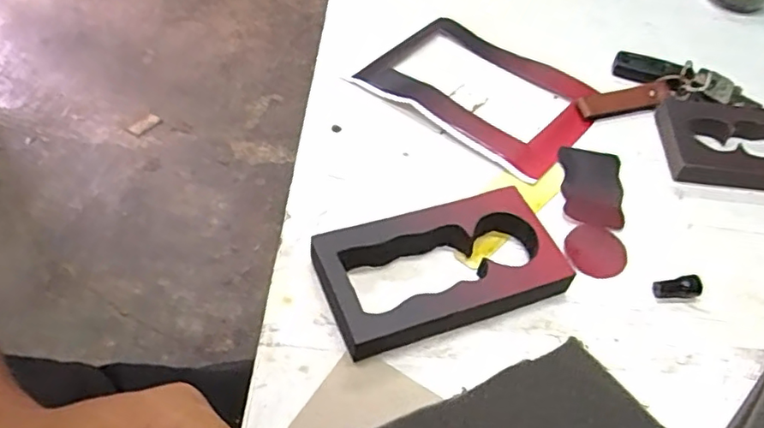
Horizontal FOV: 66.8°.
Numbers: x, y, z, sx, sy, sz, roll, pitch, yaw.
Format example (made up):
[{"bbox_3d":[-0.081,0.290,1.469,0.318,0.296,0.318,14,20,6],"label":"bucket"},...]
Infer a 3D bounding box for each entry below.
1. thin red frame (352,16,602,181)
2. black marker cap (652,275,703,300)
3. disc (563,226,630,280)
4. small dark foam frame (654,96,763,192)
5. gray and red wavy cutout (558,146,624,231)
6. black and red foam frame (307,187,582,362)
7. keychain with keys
[{"bbox_3d":[0.086,-0.114,0.506,0.195,0.011,0.137,36,57,25],"label":"thin red frame"},{"bbox_3d":[0.189,0.048,0.372,0.030,0.012,0.012,-1,50,-3],"label":"black marker cap"},{"bbox_3d":[0.145,0.025,0.393,0.039,0.004,0.040,1,50,-1],"label":"disc"},{"bbox_3d":[0.297,-0.055,0.453,0.142,0.023,0.084,7,50,4],"label":"small dark foam frame"},{"bbox_3d":[0.156,-0.020,0.434,0.043,0.005,0.081,11,46,3],"label":"gray and red wavy cutout"},{"bbox_3d":[0.037,0.033,0.371,0.146,0.029,0.081,-16,52,-15],"label":"black and red foam frame"},{"bbox_3d":[0.232,-0.115,0.499,0.140,0.019,0.082,-1,50,-3],"label":"keychain with keys"}]

